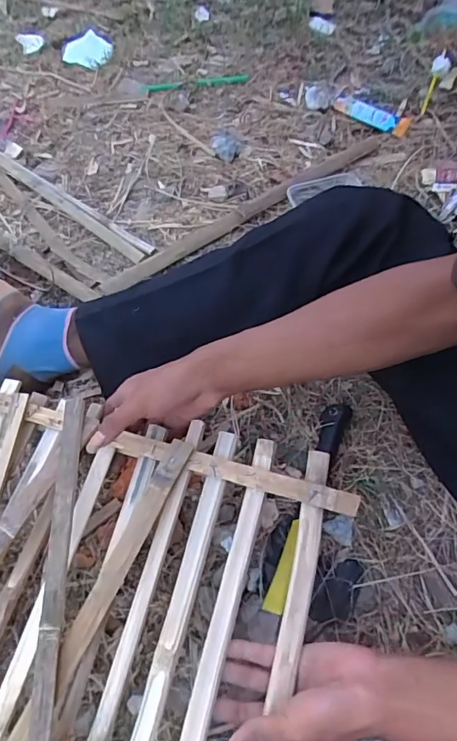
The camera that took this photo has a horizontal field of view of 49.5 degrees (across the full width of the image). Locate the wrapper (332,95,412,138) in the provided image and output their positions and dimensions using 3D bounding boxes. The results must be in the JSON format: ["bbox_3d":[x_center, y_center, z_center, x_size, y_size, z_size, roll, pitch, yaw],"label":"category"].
[{"bbox_3d":[0.252,-0.449,0.870,0.136,0.011,0.049,29,62,15],"label":"wrapper"}]

